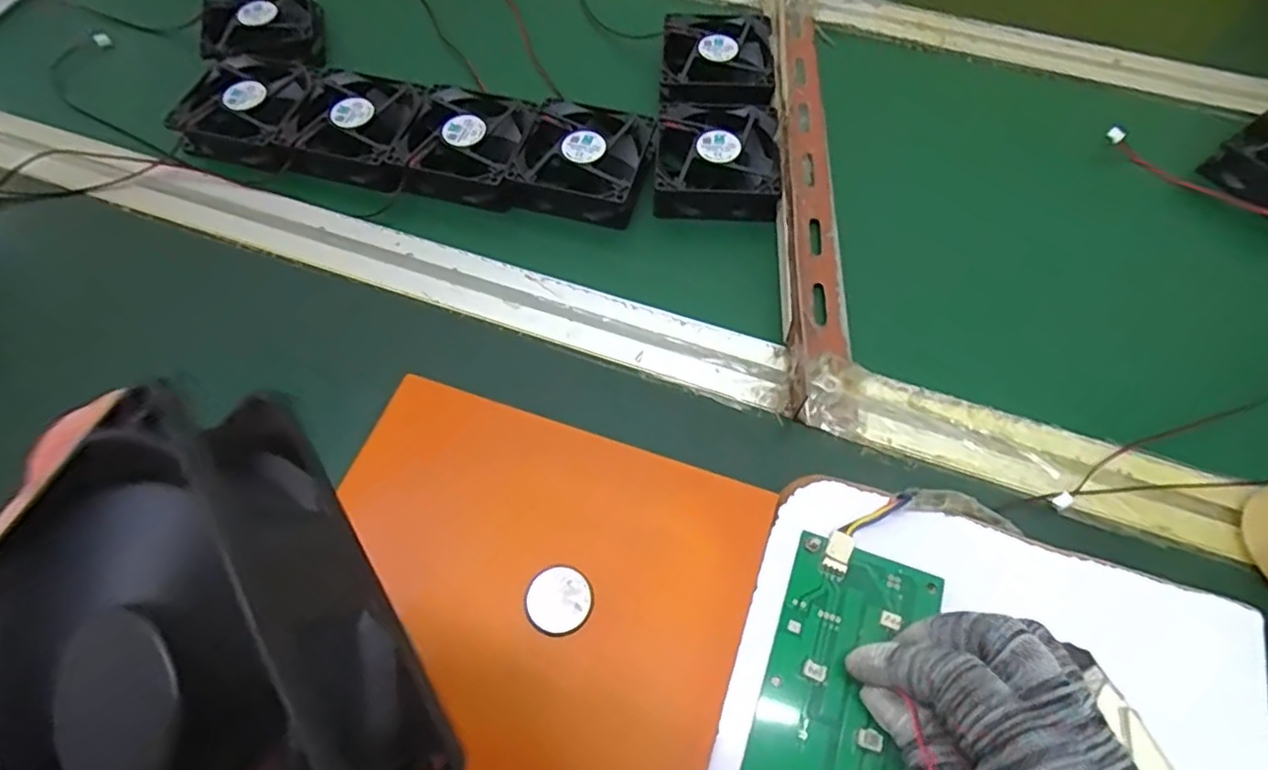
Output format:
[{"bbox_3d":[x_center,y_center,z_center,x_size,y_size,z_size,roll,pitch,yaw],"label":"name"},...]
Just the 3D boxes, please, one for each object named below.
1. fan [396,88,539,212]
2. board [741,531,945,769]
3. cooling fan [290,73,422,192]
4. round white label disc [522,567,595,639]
[{"bbox_3d":[-0.110,-0.161,0.439,0.080,0.027,0.082,7,57,1],"label":"fan"},{"bbox_3d":[0.085,0.135,0.269,0.065,0.009,0.134,16,65,6],"label":"board"},{"bbox_3d":[-0.186,-0.179,0.448,0.080,0.028,0.085,9,57,2],"label":"cooling fan"},{"bbox_3d":[-0.033,0.095,0.287,0.028,0.004,0.029,2,58,-3],"label":"round white label disc"}]

